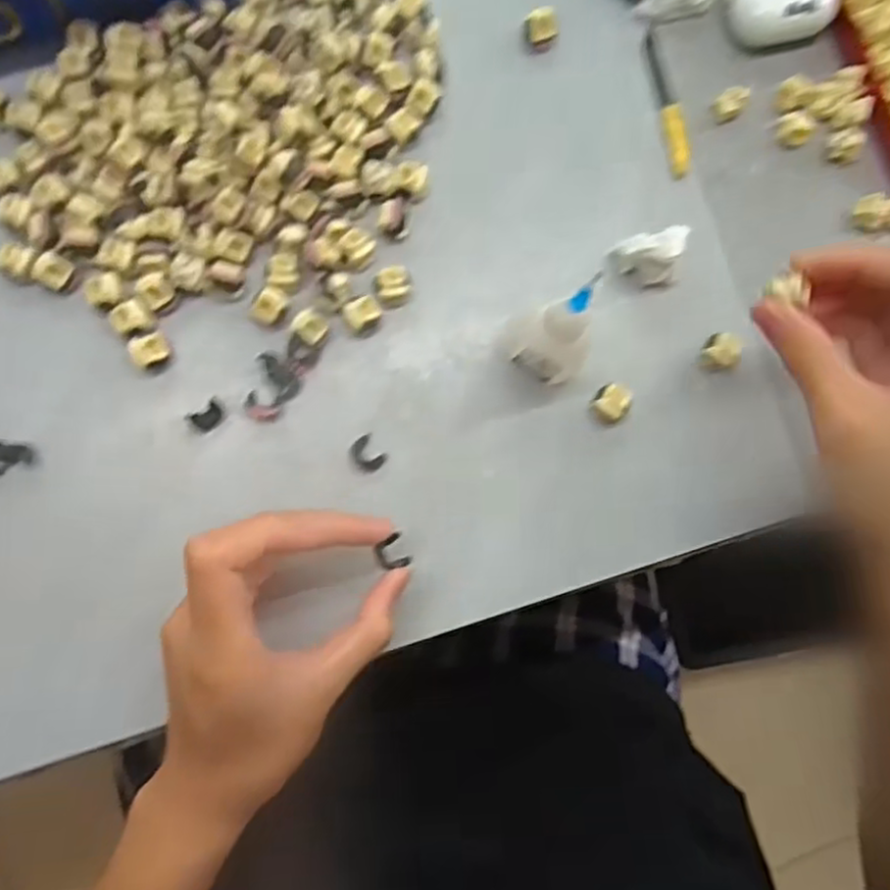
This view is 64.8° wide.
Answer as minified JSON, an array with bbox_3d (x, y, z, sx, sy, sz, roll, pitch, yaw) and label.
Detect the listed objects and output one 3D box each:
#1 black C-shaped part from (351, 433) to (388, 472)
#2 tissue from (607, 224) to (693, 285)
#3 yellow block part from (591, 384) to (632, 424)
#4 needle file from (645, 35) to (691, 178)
[{"bbox_3d":[-0.035,0.005,0.319,0.014,0.005,0.017,-41,88,-8],"label":"black C-shaped part"},{"bbox_3d":[0.100,-0.093,0.335,0.030,0.027,0.027,45,82,1],"label":"tissue"},{"bbox_3d":[0.077,-0.019,0.329,0.016,0.015,0.017,41,82,1],"label":"yellow block part"},{"bbox_3d":[0.114,-0.173,0.354,0.011,0.004,0.075,-10,84,-6],"label":"needle file"}]

